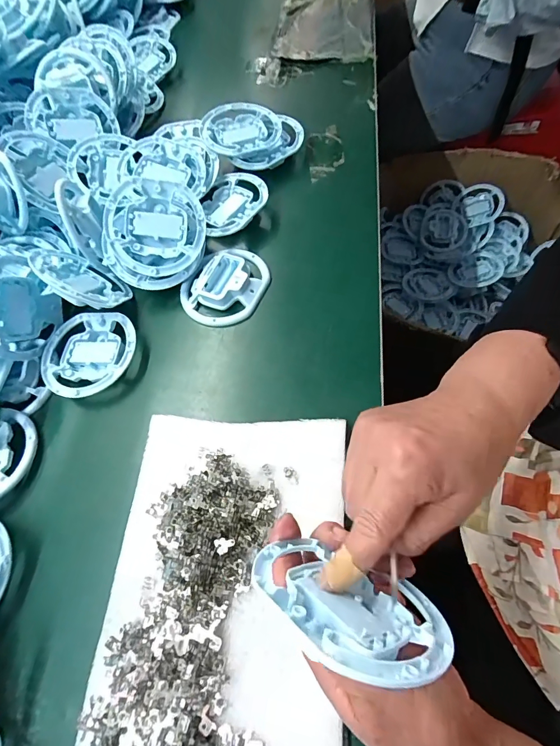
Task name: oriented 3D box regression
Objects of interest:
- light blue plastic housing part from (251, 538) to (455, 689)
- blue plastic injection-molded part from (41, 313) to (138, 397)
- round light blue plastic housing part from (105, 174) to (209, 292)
[{"bbox_3d":[0.038,0.127,0.202,0.097,0.089,0.020,19,84,-33],"label":"light blue plastic housing part"},{"bbox_3d":[-0.205,-0.021,0.407,0.101,0.018,0.100,-4,65,8],"label":"blue plastic injection-molded part"},{"bbox_3d":[-0.136,-0.151,0.416,0.102,0.022,0.110,-1,97,-6],"label":"round light blue plastic housing part"}]

